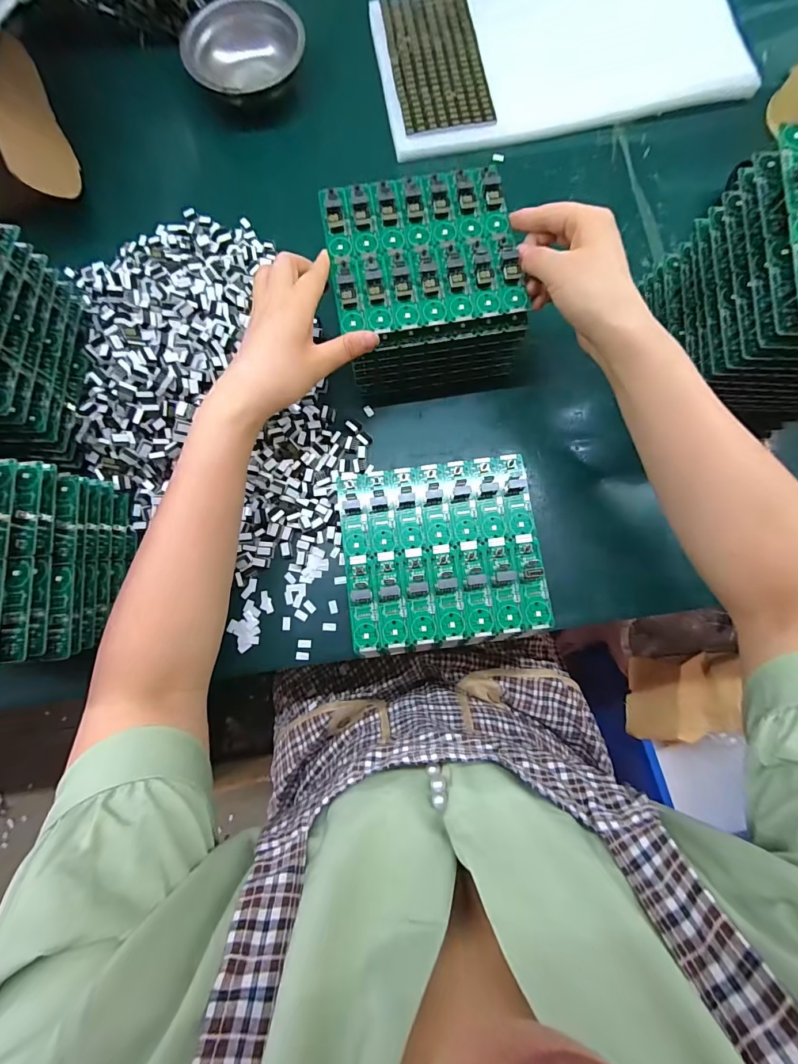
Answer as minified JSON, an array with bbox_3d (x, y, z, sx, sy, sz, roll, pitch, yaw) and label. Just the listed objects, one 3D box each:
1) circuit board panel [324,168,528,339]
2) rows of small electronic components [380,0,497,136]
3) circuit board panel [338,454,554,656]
[{"bbox_3d":[0.018,-0.226,0.320,0.145,0.013,0.128,-8,81,0],"label":"circuit board panel"},{"bbox_3d":[0.042,-0.524,0.446,0.097,0.004,0.185,-9,82,0],"label":"rows of small electronic components"},{"bbox_3d":[0.033,0.014,0.310,0.146,0.008,0.137,-7,81,0],"label":"circuit board panel"}]

